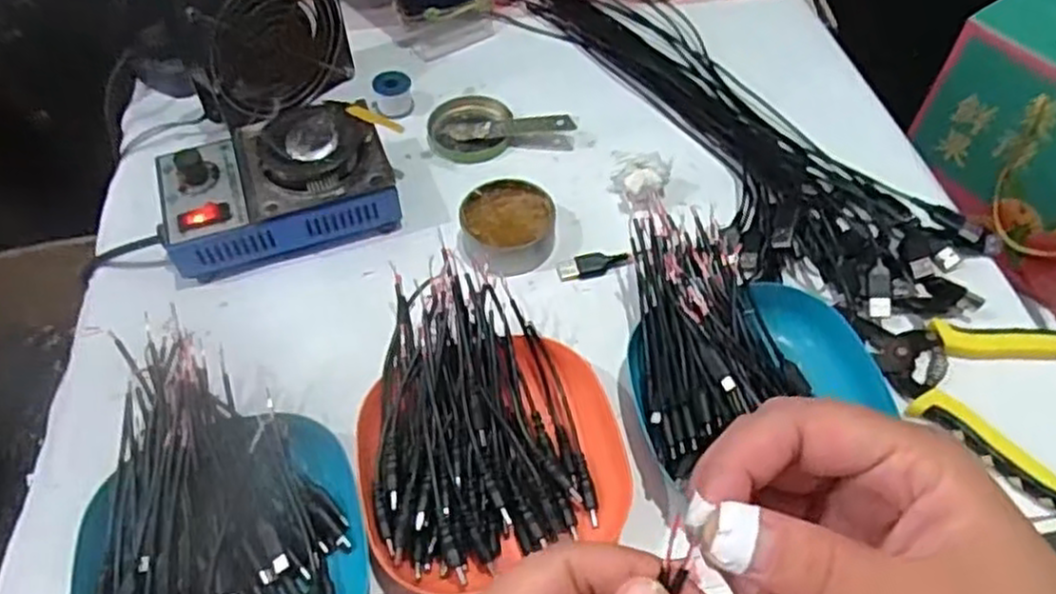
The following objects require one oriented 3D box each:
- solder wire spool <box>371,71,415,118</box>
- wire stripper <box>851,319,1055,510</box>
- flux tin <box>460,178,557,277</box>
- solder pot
[{"bbox_3d":[-0.106,-0.160,0.596,0.030,0.027,0.030,0,55,0],"label":"solder wire spool"},{"bbox_3d":[0.262,0.055,0.445,0.130,0.015,0.109,18,57,13],"label":"wire stripper"},{"bbox_3d":[-0.013,-0.047,0.516,0.064,0.028,0.065,0,55,0],"label":"flux tin"},{"bbox_3d":[-0.172,-0.076,0.517,0.151,0.062,0.091,-17,57,-11],"label":"solder pot"}]

